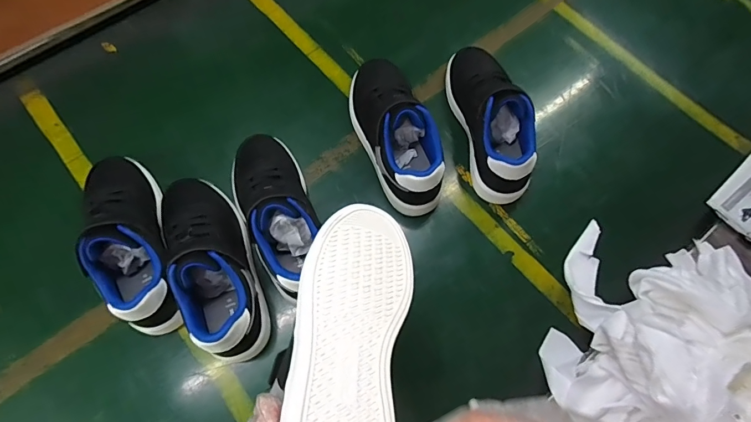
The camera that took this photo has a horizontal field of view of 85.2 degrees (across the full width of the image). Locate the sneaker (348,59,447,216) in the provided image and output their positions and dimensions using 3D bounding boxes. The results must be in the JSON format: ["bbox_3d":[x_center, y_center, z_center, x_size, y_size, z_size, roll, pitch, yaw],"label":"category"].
[{"bbox_3d":[0.022,-0.108,0.513,0.073,0.099,0.200,-20,72,-8],"label":"sneaker"}]

